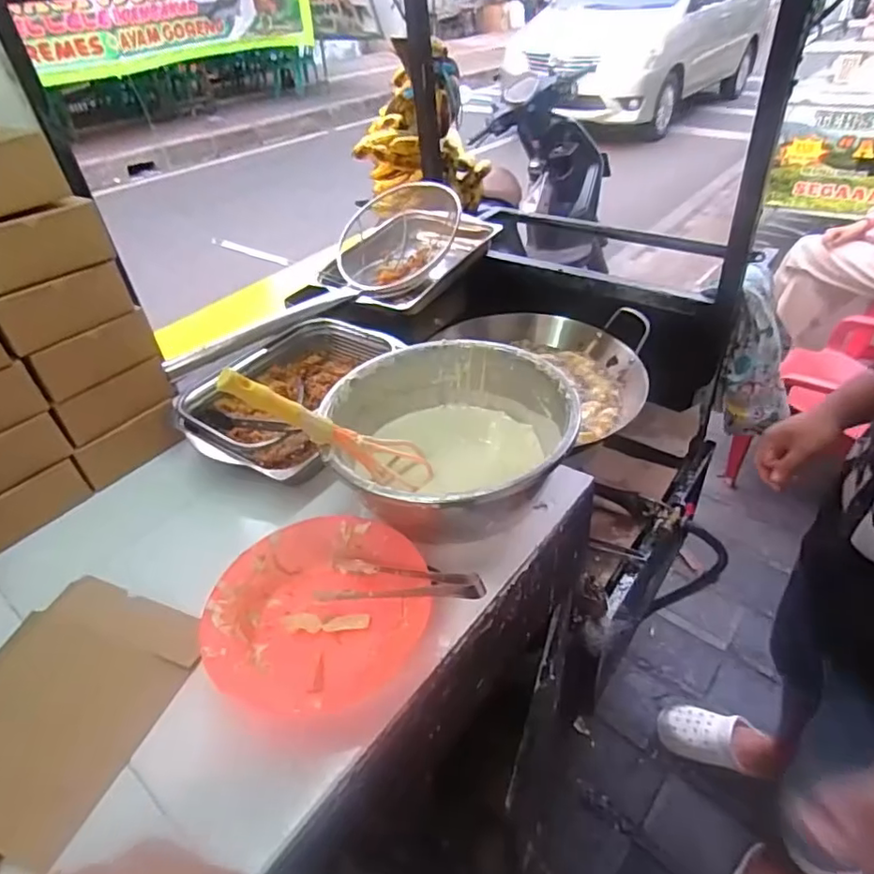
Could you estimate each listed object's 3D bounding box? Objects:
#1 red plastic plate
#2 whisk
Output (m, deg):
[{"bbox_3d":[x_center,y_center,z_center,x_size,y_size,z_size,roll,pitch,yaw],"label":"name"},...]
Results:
[{"bbox_3d":[-0.115,0.174,0.566,0.208,0.043,0.208,-4,40,4],"label":"red plastic plate"},{"bbox_3d":[-0.111,0.000,0.612,0.054,0.268,0.047,-49,42,12],"label":"whisk"}]

